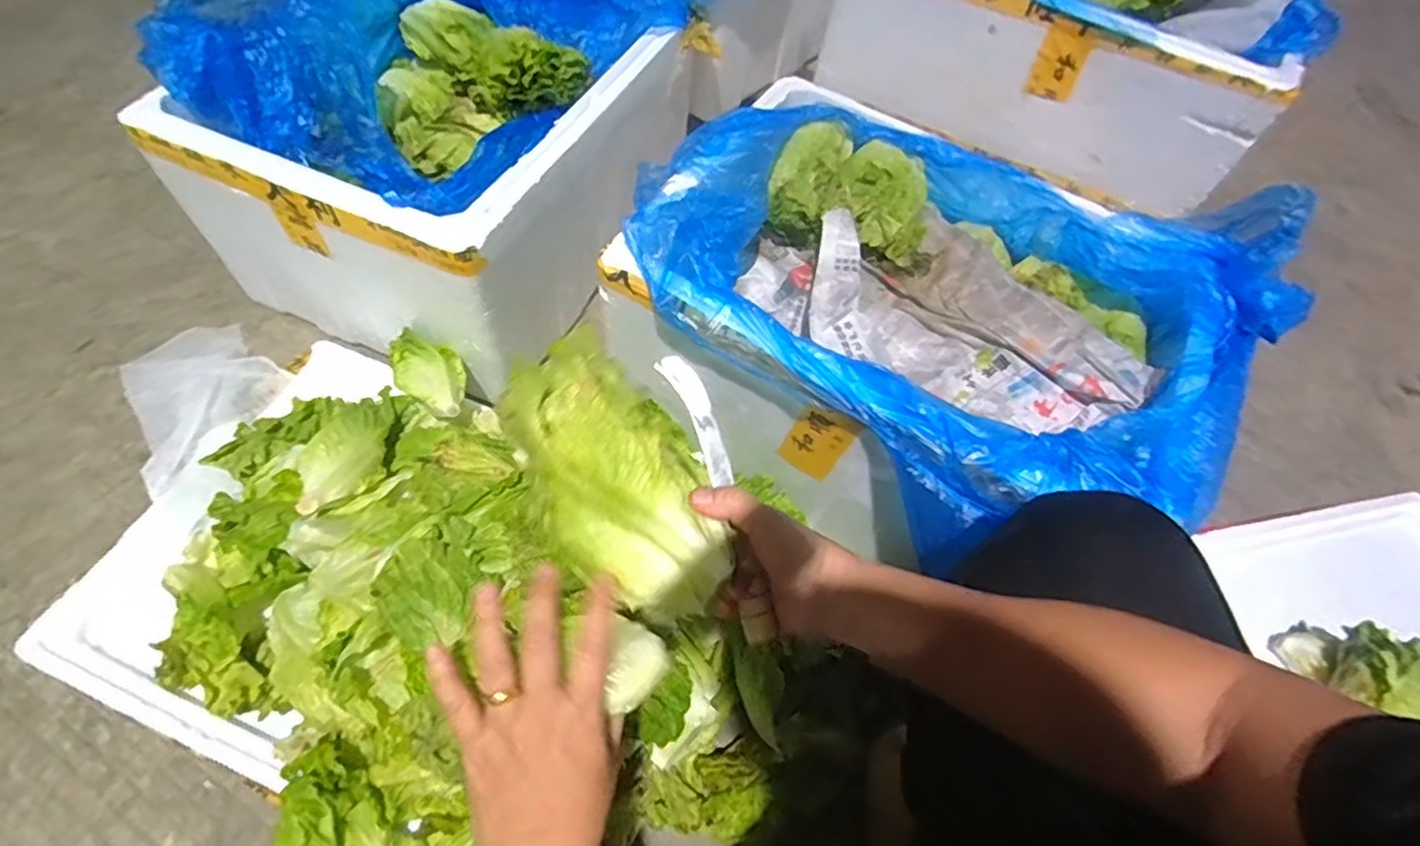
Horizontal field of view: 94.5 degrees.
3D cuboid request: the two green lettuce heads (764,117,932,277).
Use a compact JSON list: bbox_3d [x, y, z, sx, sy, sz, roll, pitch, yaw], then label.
[{"bbox_3d":[0.179,-0.285,0.812,0.208,0.096,0.158,14,58,0],"label":"two green lettuce heads"}]

